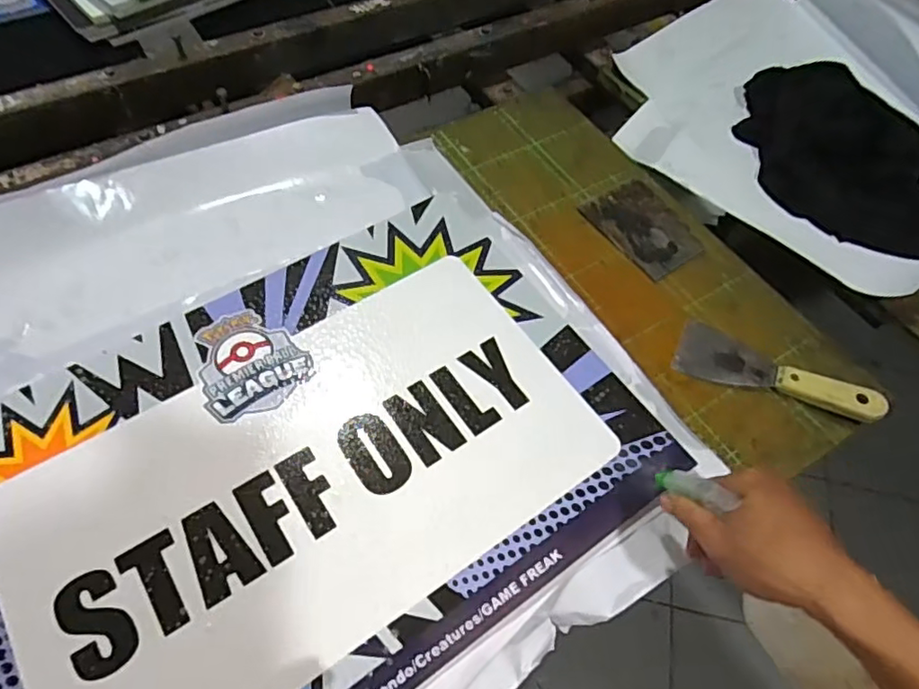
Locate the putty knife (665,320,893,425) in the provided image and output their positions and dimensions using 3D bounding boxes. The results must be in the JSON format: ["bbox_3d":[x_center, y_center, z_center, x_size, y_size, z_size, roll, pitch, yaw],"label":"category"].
[{"bbox_3d":[0.323,0.034,0.615,0.195,0.031,0.060,27,60,13],"label":"putty knife"}]

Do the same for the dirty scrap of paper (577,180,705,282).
[{"bbox_3d":[0.227,-0.144,0.733,0.101,0.007,0.133,-32,67,-17],"label":"dirty scrap of paper"}]

